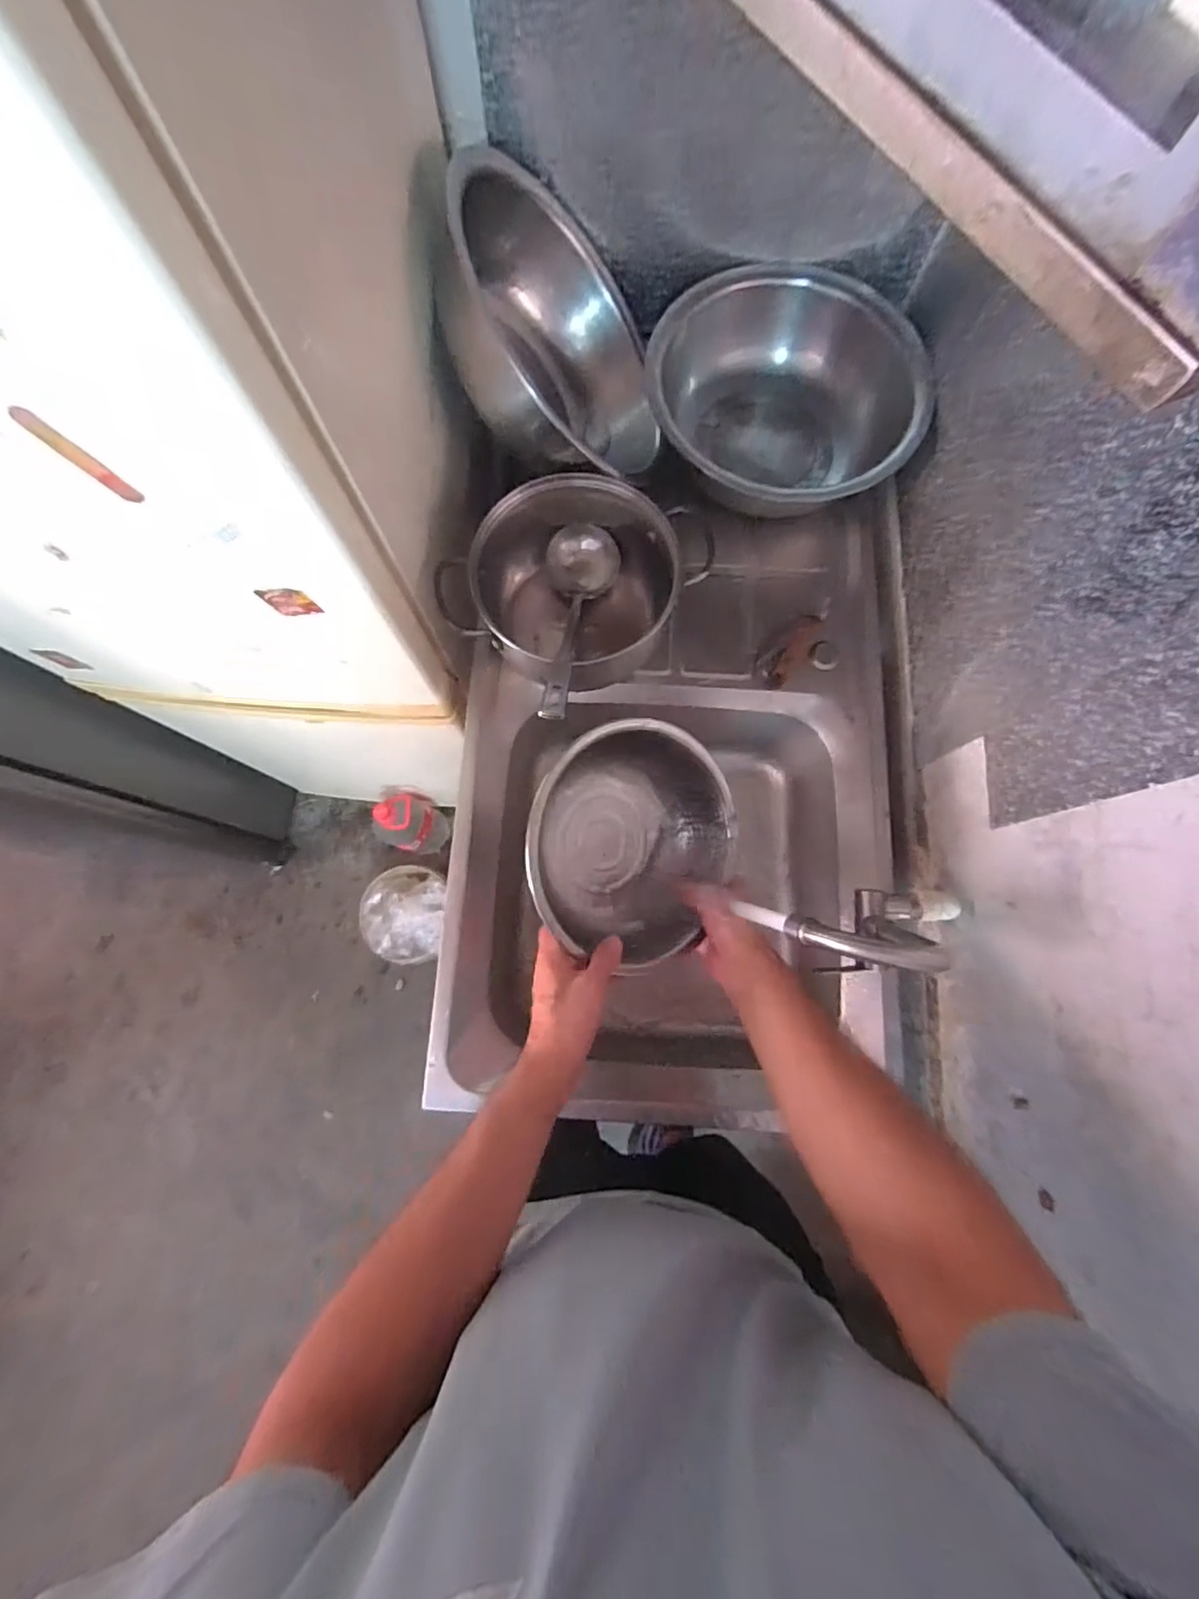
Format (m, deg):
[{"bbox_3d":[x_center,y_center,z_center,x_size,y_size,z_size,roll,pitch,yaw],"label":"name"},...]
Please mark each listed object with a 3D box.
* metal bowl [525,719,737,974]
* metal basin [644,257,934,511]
[{"bbox_3d":[0.034,0.044,0.579,0.233,0.095,0.224,36,77,-17],"label":"metal bowl"},{"bbox_3d":[0.225,-0.493,0.723,0.329,0.130,0.312,16,78,4],"label":"metal basin"}]

